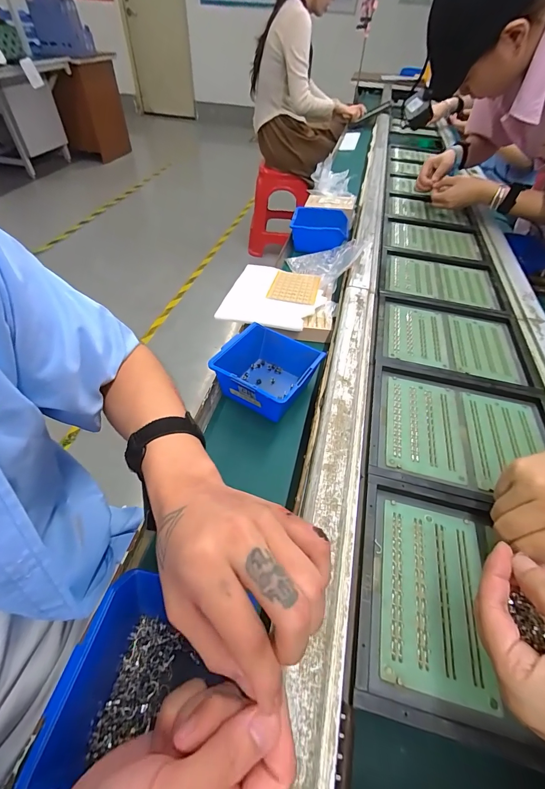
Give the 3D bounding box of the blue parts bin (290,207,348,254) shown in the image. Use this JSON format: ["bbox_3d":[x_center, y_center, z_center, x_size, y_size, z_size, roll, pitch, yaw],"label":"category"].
[{"bbox_3d":[0.114,-0.399,0.808,0.133,0.057,0.147,10,49,6],"label":"blue parts bin"}]

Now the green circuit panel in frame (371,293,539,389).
[{"bbox_3d":[0.272,-0.085,0.515,0.220,0.017,0.175,12,49,7],"label":"green circuit panel in frame"}]

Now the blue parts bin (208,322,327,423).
[{"bbox_3d":[-0.005,-0.034,0.479,0.120,0.064,0.132,31,54,22],"label":"blue parts bin"}]

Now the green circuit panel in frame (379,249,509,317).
[{"bbox_3d":[0.313,-0.212,0.632,0.214,0.023,0.177,13,49,8],"label":"green circuit panel in frame"}]

